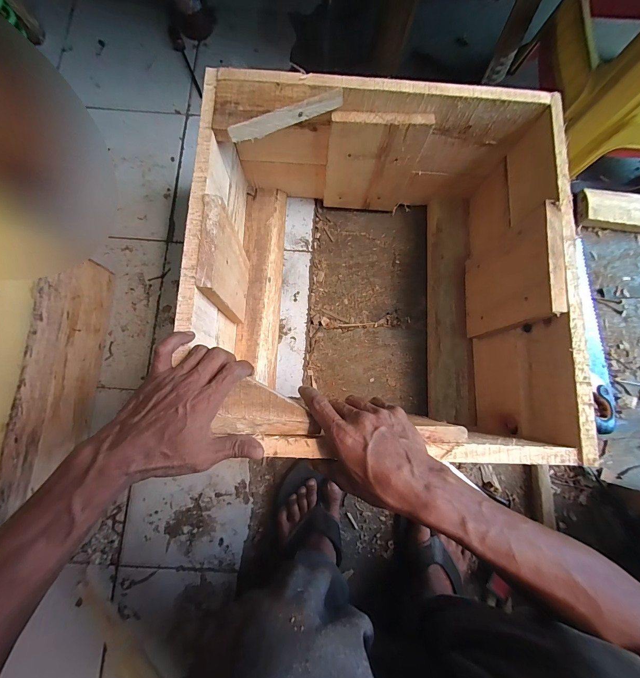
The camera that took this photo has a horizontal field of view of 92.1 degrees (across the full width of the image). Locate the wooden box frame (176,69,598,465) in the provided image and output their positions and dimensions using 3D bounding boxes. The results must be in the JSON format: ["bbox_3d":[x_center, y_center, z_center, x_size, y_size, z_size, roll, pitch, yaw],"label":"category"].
[{"bbox_3d":[0.074,-0.088,0.483,0.470,0.232,0.470,3,80,-1],"label":"wooden box frame"}]

